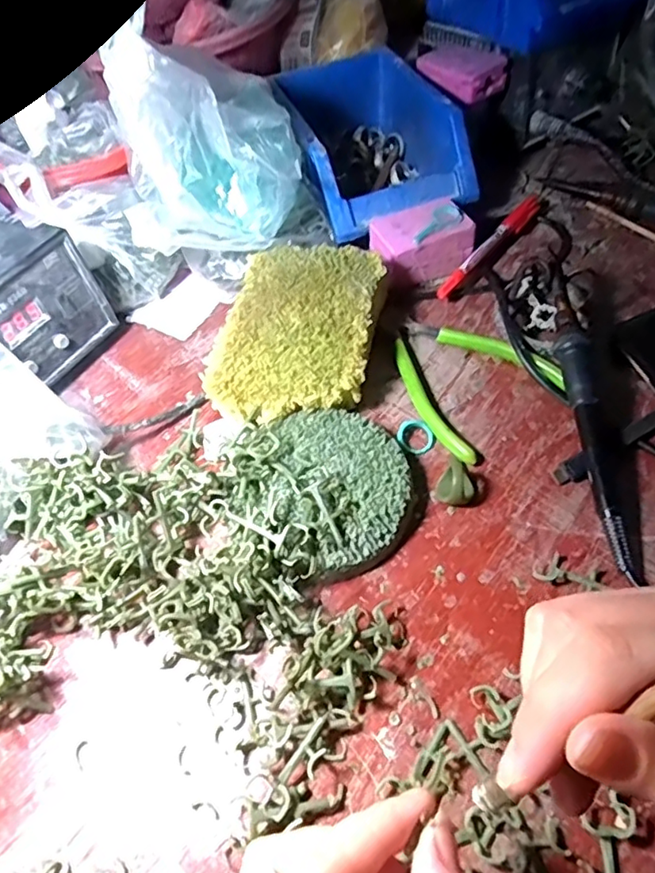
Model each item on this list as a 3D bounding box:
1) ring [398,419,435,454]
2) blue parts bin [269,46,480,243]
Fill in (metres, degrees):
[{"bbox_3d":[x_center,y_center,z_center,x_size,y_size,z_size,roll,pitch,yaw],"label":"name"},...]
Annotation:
[{"bbox_3d":[0.054,-0.001,0.366,0.022,0.007,0.024,-3,53,4],"label":"ring"},{"bbox_3d":[0.035,-0.248,0.498,0.121,0.068,0.187,-15,54,-6],"label":"blue parts bin"}]

